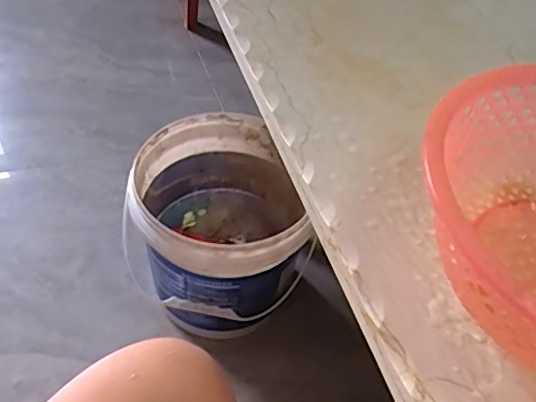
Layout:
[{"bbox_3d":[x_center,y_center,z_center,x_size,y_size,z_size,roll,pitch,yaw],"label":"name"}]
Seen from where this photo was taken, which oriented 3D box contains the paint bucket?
[{"bbox_3d":[-0.082,0.051,0.879,0.233,0.248,0.261,-6,50,-13],"label":"paint bucket"}]

